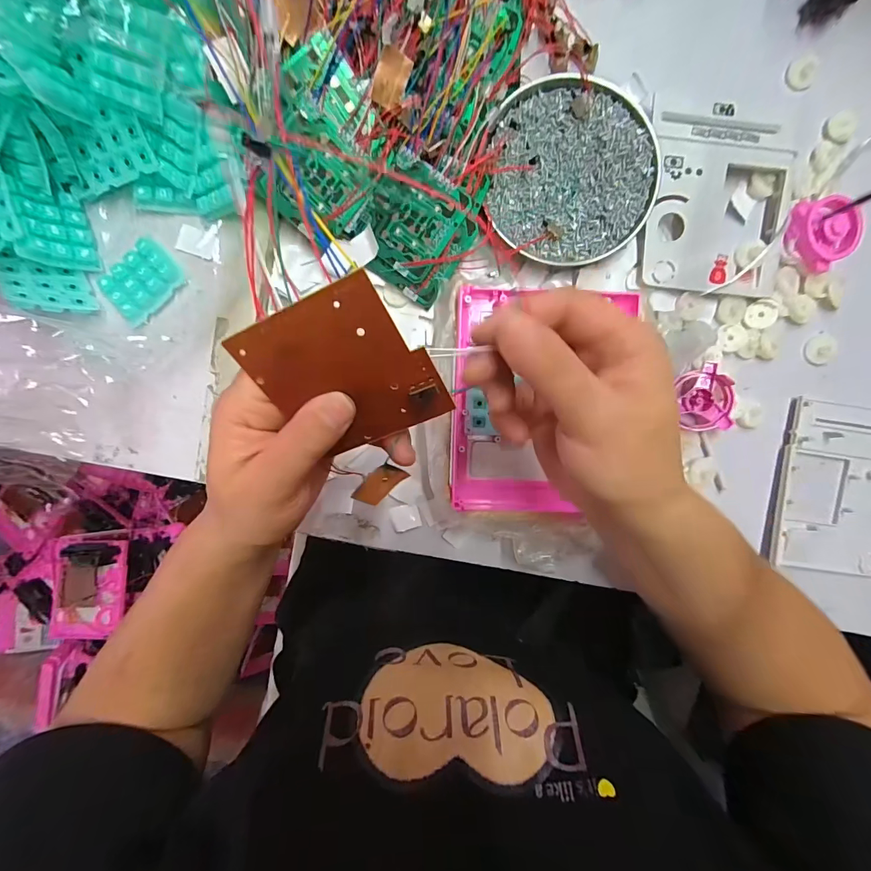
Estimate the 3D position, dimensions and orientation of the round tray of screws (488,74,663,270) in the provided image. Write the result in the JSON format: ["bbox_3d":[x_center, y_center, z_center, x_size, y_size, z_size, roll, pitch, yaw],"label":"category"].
[{"bbox_3d":[0.103,-0.201,0.307,0.126,0.021,0.129,0,94,-1],"label":"round tray of screws"}]

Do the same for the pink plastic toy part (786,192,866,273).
[{"bbox_3d":[0.304,-0.159,0.313,0.046,0.023,0.053,-21,94,1],"label":"pink plastic toy part"}]

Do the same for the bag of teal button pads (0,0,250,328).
[{"bbox_3d":[-0.226,-0.193,0.262,0.169,0.092,0.233,27,93,-2],"label":"bag of teal button pads"}]

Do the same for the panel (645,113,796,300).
[{"bbox_3d":[0.223,-0.180,0.314,0.109,0.014,0.128,5,94,-1],"label":"panel"}]

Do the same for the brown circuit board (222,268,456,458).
[{"bbox_3d":[-0.038,-0.025,0.174,0.070,0.004,0.071,-20,126,17],"label":"brown circuit board"}]

